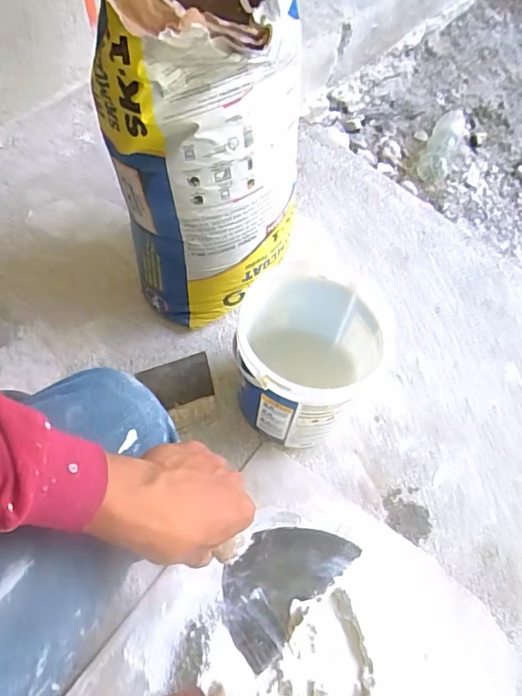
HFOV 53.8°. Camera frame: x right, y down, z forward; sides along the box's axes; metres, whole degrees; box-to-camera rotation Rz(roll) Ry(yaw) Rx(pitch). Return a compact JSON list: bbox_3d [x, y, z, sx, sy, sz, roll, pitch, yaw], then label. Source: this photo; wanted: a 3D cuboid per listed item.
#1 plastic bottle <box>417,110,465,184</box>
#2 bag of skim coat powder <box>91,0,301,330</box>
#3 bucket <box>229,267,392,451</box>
[{"bbox_3d":[0.440,-0.489,1.240,0.081,0.064,0.211,27,64,10],"label":"plastic bottle"},{"bbox_3d":[-0.056,-0.268,0.589,0.199,0.472,0.254,4,61,-2],"label":"bag of skim coat powder"},{"bbox_3d":[0.053,0.019,0.644,0.161,0.197,0.166,2,63,-3],"label":"bucket"}]

